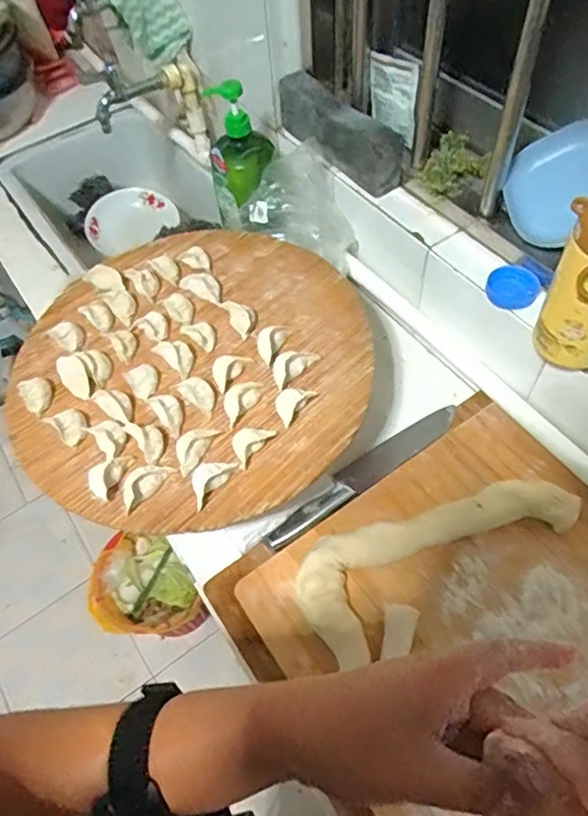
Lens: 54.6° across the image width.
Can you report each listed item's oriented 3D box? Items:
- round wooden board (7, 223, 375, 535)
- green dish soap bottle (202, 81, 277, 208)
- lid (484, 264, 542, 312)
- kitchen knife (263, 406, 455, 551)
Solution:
[{"bbox_3d":[-0.115,-0.063,0.680,0.399,0.044,0.424,-2,57,4],"label":"round wooden board"},{"bbox_3d":[-0.074,-0.359,0.788,0.085,0.174,0.056,-2,57,4],"label":"green dish soap bottle"},{"bbox_3d":[0.253,-0.139,0.659,0.056,0.052,0.010,-15,9,34],"label":"lid"},{"bbox_3d":[0.086,0.081,0.707,0.287,0.018,0.042,-32,60,-15],"label":"kitchen knife"}]

